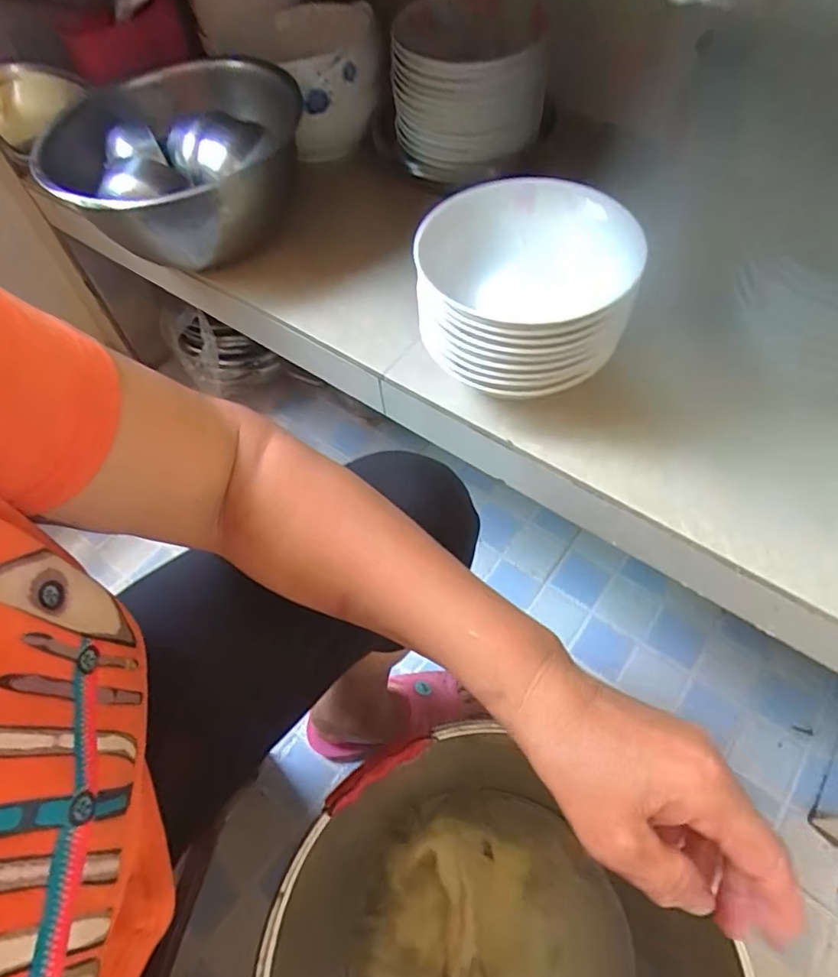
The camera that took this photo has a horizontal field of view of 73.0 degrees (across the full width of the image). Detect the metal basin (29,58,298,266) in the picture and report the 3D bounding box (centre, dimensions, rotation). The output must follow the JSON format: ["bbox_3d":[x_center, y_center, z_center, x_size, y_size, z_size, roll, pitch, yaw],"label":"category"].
[{"bbox_3d":[-0.275,-0.370,0.637,0.254,0.118,0.289,-33,62,-15],"label":"metal basin"}]

